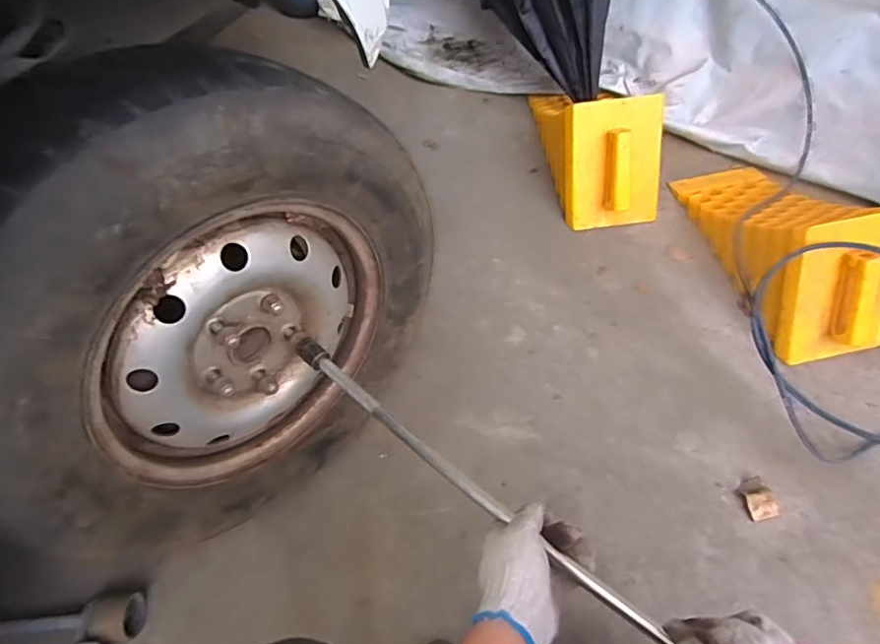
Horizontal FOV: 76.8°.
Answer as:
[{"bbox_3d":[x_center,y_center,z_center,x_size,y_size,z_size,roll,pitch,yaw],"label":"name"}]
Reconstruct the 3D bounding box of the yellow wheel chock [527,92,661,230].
[{"bbox_3d":[0.326,-0.428,1.171,0.196,0.199,0.424,-8,58,-1],"label":"yellow wheel chock"}]

